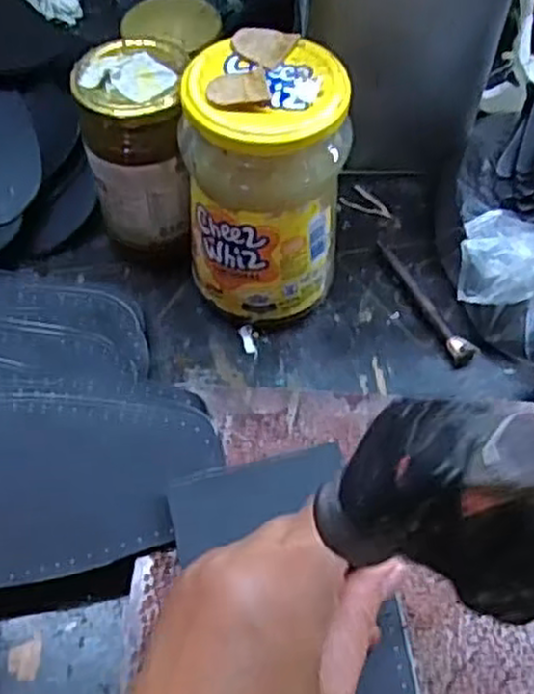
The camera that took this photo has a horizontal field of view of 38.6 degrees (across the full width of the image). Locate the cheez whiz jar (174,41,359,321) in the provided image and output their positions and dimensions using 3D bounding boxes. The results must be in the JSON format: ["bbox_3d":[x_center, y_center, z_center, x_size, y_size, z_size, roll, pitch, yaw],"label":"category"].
[{"bbox_3d":[-0.002,-0.075,0.380,0.077,0.131,0.074,0,58,-4],"label":"cheez whiz jar"}]

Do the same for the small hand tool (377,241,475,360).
[{"bbox_3d":[0.088,-0.028,0.426,0.010,0.014,0.091,-19,59,-12],"label":"small hand tool"}]

